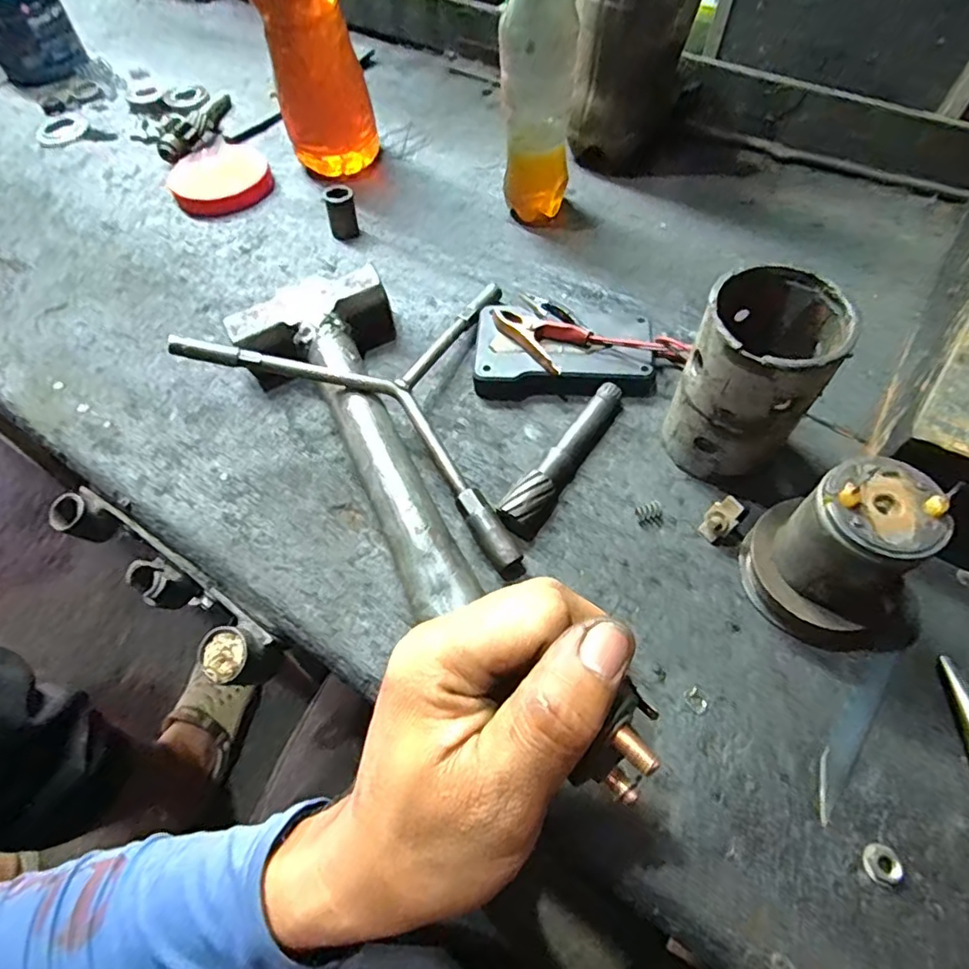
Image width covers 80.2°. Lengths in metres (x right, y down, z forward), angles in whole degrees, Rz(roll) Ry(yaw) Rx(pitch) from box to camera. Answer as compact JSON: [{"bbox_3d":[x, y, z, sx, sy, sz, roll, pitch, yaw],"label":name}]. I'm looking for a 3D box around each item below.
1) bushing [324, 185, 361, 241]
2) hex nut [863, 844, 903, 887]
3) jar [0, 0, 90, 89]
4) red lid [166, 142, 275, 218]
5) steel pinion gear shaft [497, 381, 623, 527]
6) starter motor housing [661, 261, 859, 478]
[{"bbox_3d":[-0.117,-0.224,0.475,0.022,0.041,0.020,-14,59,-5],"label":"bushing"},{"bbox_3d":[0.171,0.163,0.247,0.014,0.006,0.015,12,60,10],"label":"hex nut"},{"bbox_3d":[-0.510,-0.511,0.633,0.091,0.099,0.078,-31,62,-15],"label":"jar"},{"bbox_3d":[-0.243,-0.282,0.530,0.086,0.015,0.095,-30,61,-14],"label":"red lid"},{"bbox_3d":[0.051,-0.018,0.354,0.020,0.019,0.118,32,65,21],"label":"steel pinion gear shaft"},{"bbox_3d":[0.144,-0.054,0.318,0.064,0.112,0.071,30,65,20],"label":"starter motor housing"}]

